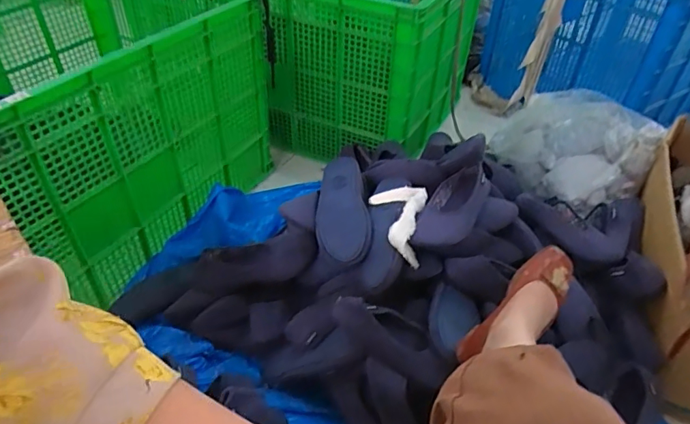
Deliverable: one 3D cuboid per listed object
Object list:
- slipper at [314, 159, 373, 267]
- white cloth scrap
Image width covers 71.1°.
[{"bbox_3d":[-0.007,-0.009,0.926,0.099,0.056,0.225,-1,68,-3],"label":"slipper"},{"bbox_3d":[0.095,0.016,0.912,0.104,0.062,0.161,8,43,7],"label":"white cloth scrap"}]

